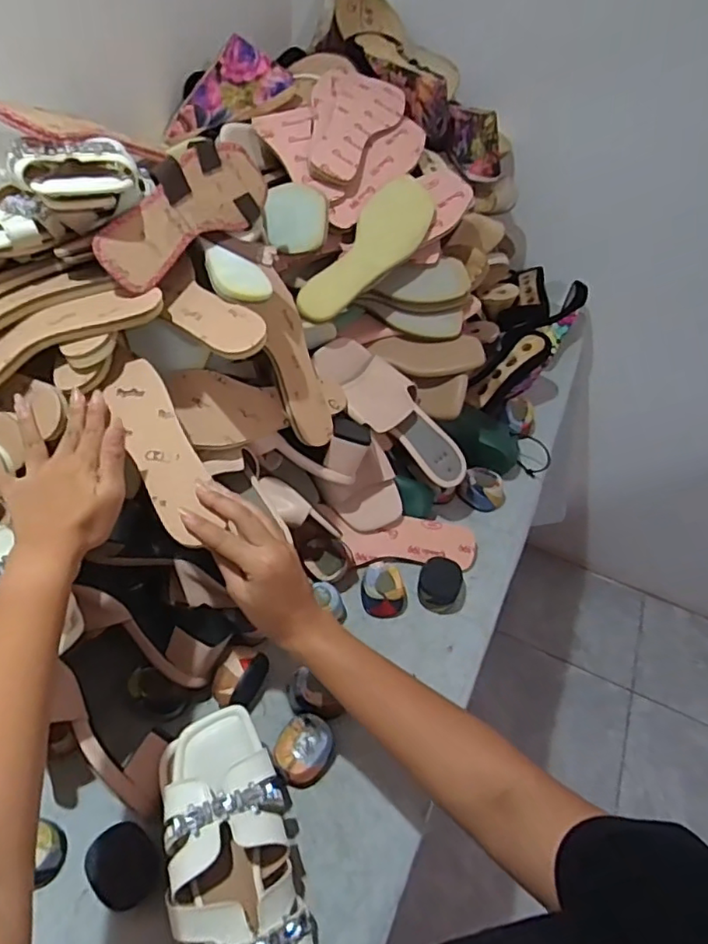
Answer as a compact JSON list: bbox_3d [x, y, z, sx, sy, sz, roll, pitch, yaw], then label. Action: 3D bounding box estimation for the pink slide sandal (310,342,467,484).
[{"bbox_3d":[0.052,-0.073,0.733,0.243,0.042,0.086,44,53,-4],"label":"pink slide sandal"}]

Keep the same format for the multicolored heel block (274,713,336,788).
[{"bbox_3d":[-0.049,0.277,0.569,0.052,0.034,0.058,24,50,16],"label":"multicolored heel block"}]

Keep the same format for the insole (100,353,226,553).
[{"bbox_3d":[-0.164,-0.022,0.485,0.049,0.005,0.173,-29,69,-8],"label":"insole"}]

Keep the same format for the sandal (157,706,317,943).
[{"bbox_3d":[-0.099,0.335,0.472,0.105,0.054,0.252,-13,67,-16],"label":"sandal"}]

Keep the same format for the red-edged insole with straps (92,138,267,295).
[{"bbox_3d":[-0.162,-0.261,0.561,0.014,0.086,0.234,-3,36,38],"label":"red-edged insole with straps"}]

